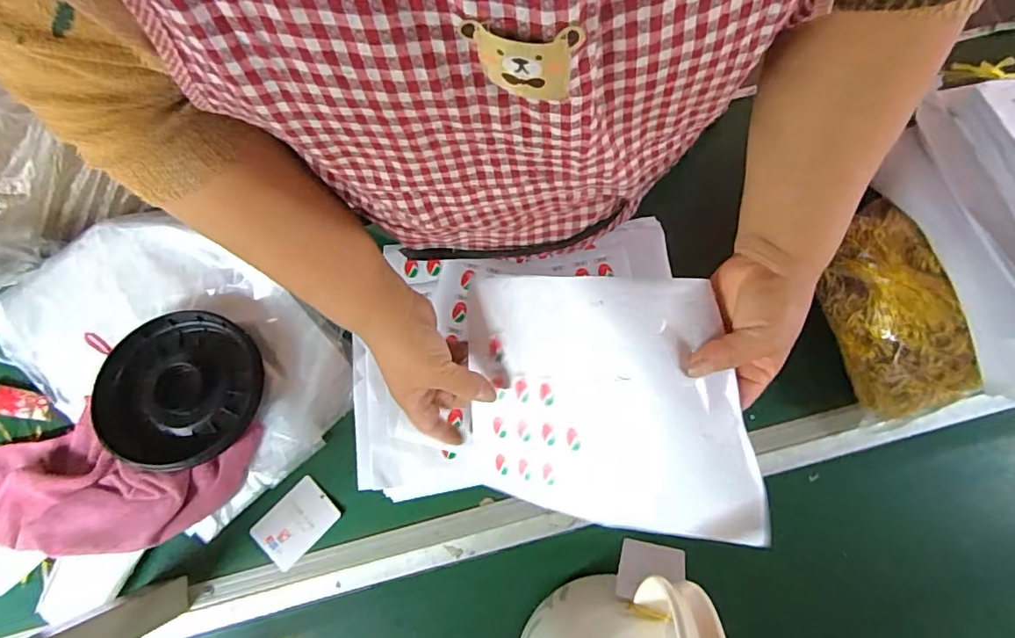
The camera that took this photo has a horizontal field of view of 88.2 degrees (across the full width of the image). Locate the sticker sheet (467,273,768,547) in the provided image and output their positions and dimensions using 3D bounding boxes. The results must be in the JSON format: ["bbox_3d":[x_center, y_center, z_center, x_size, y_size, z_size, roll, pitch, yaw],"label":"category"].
[{"bbox_3d":[0.070,0.061,0.400,0.221,0.033,0.184,4,100,29],"label":"sticker sheet"}]

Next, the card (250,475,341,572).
[{"bbox_3d":[-0.192,0.184,0.473,0.050,0.004,0.071,44,84,8],"label":"card"}]

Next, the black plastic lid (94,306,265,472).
[{"bbox_3d":[-0.296,0.063,0.477,0.139,0.036,0.136,0,80,1],"label":"black plastic lid"}]

